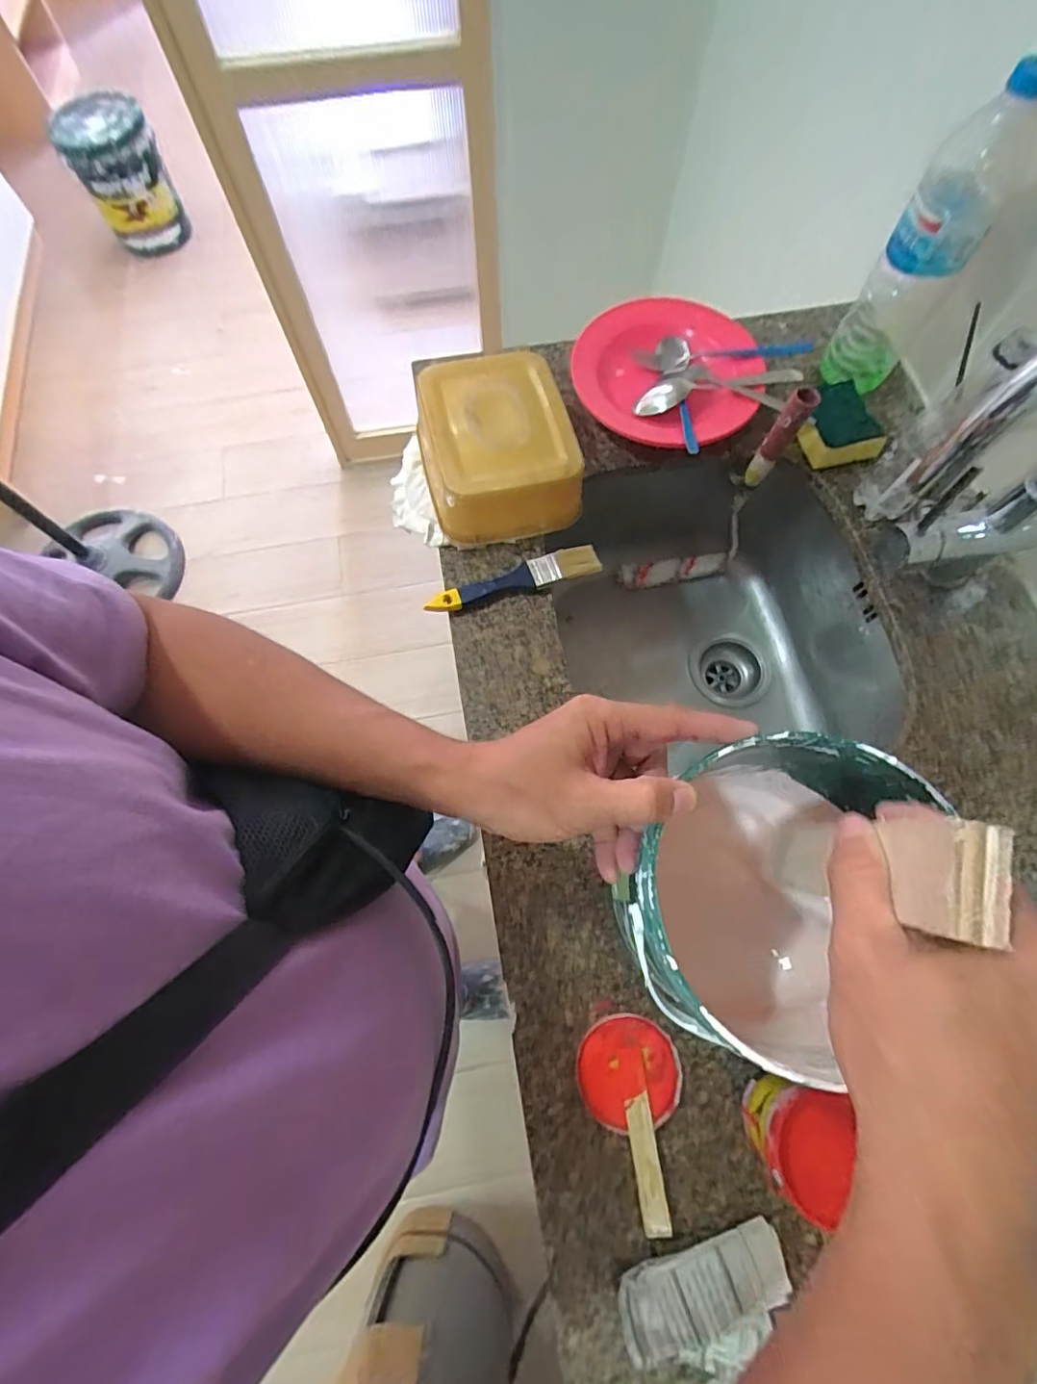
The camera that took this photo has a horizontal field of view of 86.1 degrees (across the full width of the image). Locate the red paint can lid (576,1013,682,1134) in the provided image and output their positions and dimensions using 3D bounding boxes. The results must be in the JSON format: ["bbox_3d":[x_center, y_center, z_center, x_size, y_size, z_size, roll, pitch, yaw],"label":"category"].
[{"bbox_3d":[0.085,0.294,0.430,0.077,0.013,0.074,0,70,0],"label":"red paint can lid"}]

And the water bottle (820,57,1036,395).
[{"bbox_3d":[0.406,-0.435,0.559,0.082,0.263,0.066,29,73,10],"label":"water bottle"}]

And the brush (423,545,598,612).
[{"bbox_3d":[-0.004,-0.116,0.572,0.183,0.019,0.030,-18,71,-6],"label":"brush"}]

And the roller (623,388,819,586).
[{"bbox_3d":[0.230,-0.224,0.685,0.159,0.289,0.035,-14,71,-5],"label":"roller"}]

